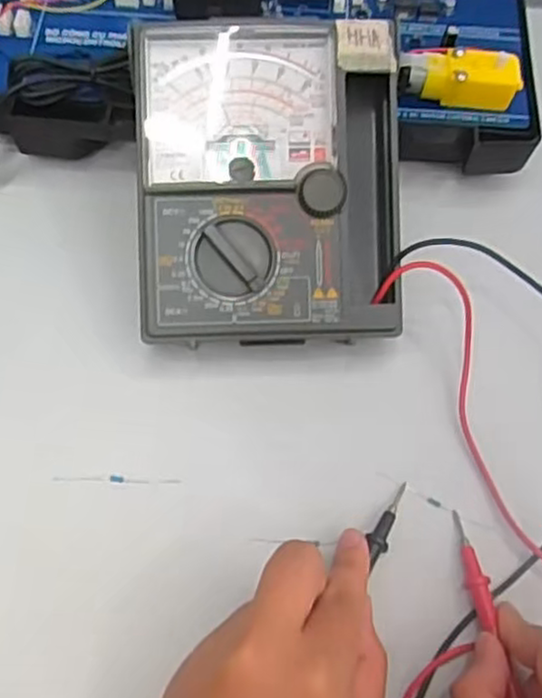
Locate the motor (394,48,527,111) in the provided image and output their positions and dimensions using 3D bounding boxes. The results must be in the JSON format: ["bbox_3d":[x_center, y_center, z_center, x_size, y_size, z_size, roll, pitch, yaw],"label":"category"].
[{"bbox_3d":[0.096,-0.141,0.368,0.061,0.024,0.022,3,64,-1],"label":"motor"}]

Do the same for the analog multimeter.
[{"bbox_3d":[-0.001,-0.077,0.345,0.121,0.042,0.147,-1,89,-2],"label":"analog multimeter"}]

